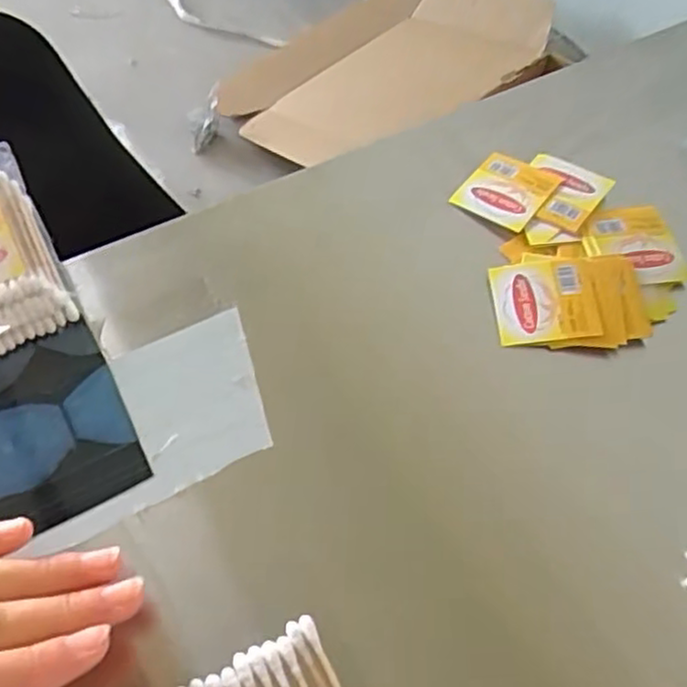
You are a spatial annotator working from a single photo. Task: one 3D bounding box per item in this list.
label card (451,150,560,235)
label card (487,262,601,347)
[{"bbox_3d":[0.079,-0.075,0.347,0.039,0.005,0.044,32,63,22],"label":"label card"},{"bbox_3d":[0.089,-0.018,0.313,0.043,0.005,0.039,-5,64,6],"label":"label card"}]

